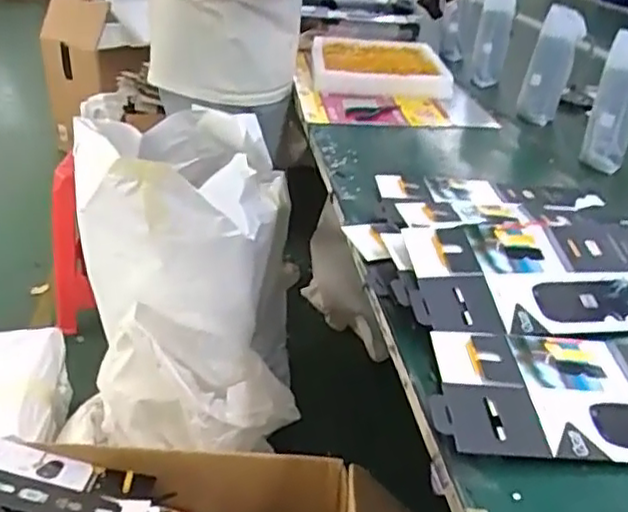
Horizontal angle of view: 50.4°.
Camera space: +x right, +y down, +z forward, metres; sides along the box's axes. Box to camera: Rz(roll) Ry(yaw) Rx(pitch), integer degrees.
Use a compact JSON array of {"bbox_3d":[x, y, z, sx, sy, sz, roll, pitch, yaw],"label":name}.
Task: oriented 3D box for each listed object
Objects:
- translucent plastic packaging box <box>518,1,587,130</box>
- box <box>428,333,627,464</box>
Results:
[{"bbox_3d":[0.459,-0.368,1.288,0.082,0.205,0.057,10,30,12],"label":"translucent plastic packaging box"},{"bbox_3d":[0.264,0.120,0.572,0.332,0.011,0.144,1,29,-3],"label":"box"}]

